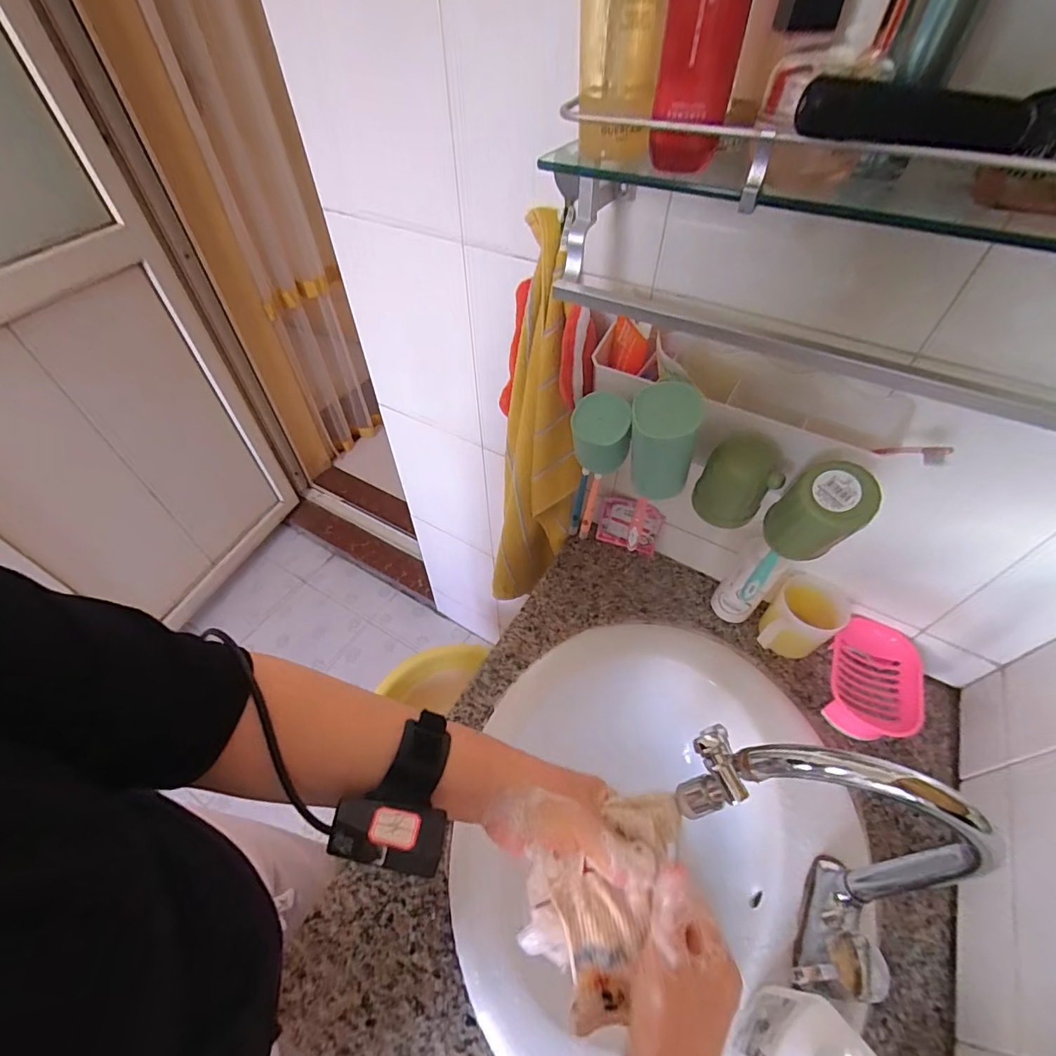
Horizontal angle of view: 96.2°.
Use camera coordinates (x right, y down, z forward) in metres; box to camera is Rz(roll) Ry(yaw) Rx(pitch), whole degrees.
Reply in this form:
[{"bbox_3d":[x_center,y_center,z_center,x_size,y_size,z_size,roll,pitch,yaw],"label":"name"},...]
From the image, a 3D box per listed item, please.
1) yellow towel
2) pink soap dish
[{"bbox_3d":[0.007,-0.094,0.713,0.118,0.607,0.112,-2,51,-2],"label":"yellow towel"},{"bbox_3d":[0.449,0.204,0.623,0.094,0.069,0.148,21,54,16],"label":"pink soap dish"}]

